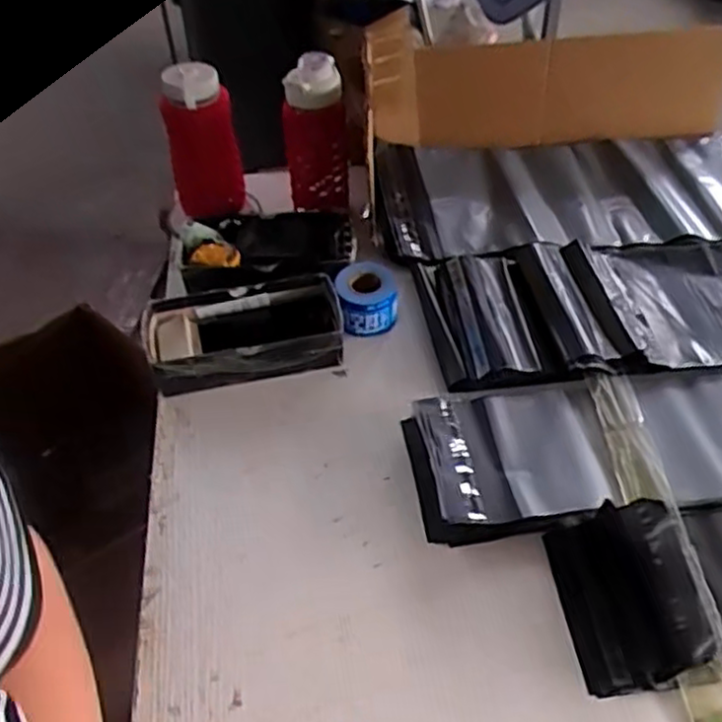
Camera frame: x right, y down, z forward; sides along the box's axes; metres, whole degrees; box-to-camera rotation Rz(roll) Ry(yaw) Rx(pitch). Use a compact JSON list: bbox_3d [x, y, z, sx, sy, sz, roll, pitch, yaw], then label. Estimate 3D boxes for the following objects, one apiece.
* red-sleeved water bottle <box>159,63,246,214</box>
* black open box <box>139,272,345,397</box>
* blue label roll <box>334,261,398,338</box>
[{"bbox_3d":[-0.221,-0.297,1.001,0.096,0.231,0.117,-13,48,-11],"label":"red-sleeved water bottle"},{"bbox_3d":[-0.136,-0.030,0.847,0.226,0.063,0.112,-8,47,-7],"label":"black open box"},{"bbox_3d":[0.008,-0.075,0.888,0.072,0.064,0.082,-6,47,-4],"label":"blue label roll"}]

